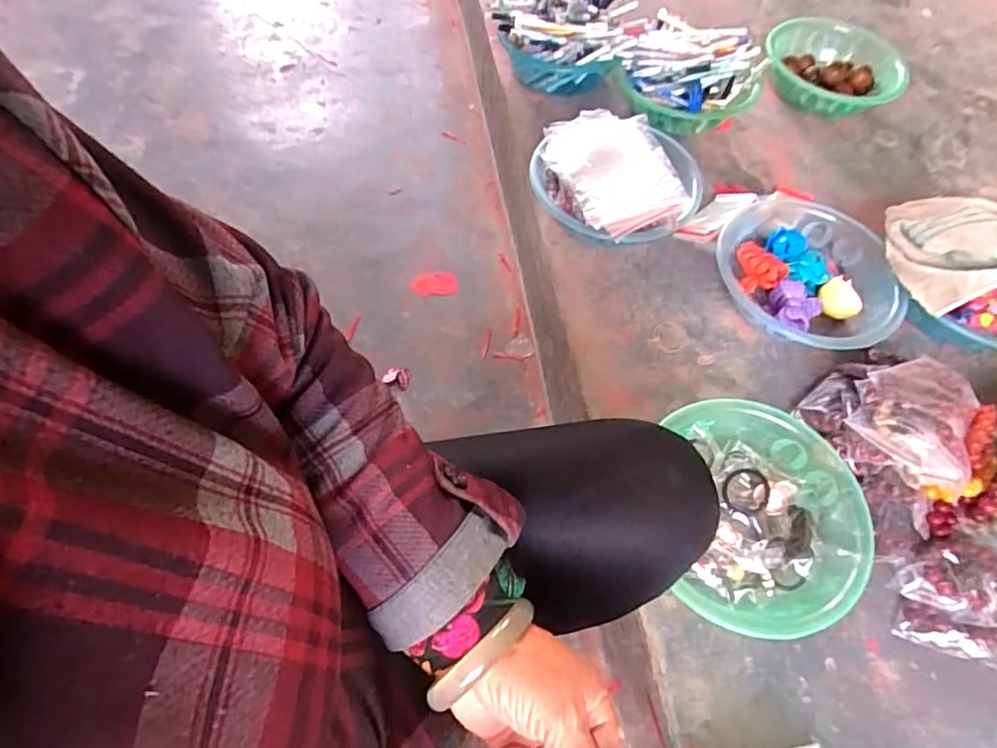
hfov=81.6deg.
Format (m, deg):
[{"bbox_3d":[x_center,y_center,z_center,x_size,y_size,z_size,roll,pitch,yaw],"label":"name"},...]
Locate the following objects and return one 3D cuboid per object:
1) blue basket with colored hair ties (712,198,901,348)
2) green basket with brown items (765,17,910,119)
[{"bbox_3d":[0.403,-0.132,0.782,0.223,0.072,0.247,11,60,2],"label":"blue basket with colored hair ties"},{"bbox_3d":[0.577,-0.527,1.008,0.225,0.081,0.181,25,61,10],"label":"green basket with brown items"}]

